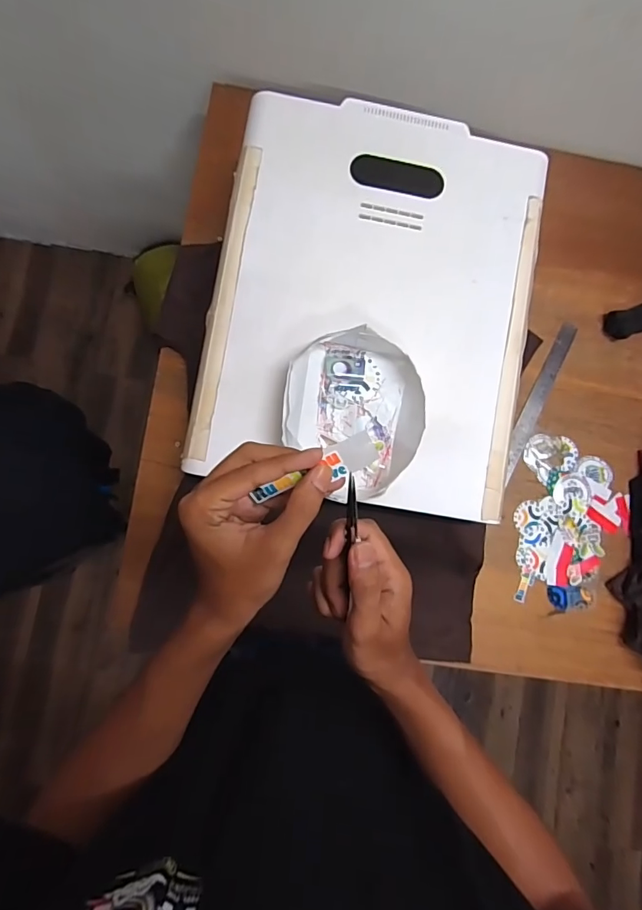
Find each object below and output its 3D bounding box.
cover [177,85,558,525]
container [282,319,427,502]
[{"bbox_3d":[0.069,-0.197,0.577,0.397,0.024,0.498,10,86,-3],"label":"cover"},{"bbox_3d":[0.037,-0.052,0.542,0.161,0.049,0.177,-1,84,-5],"label":"container"}]

